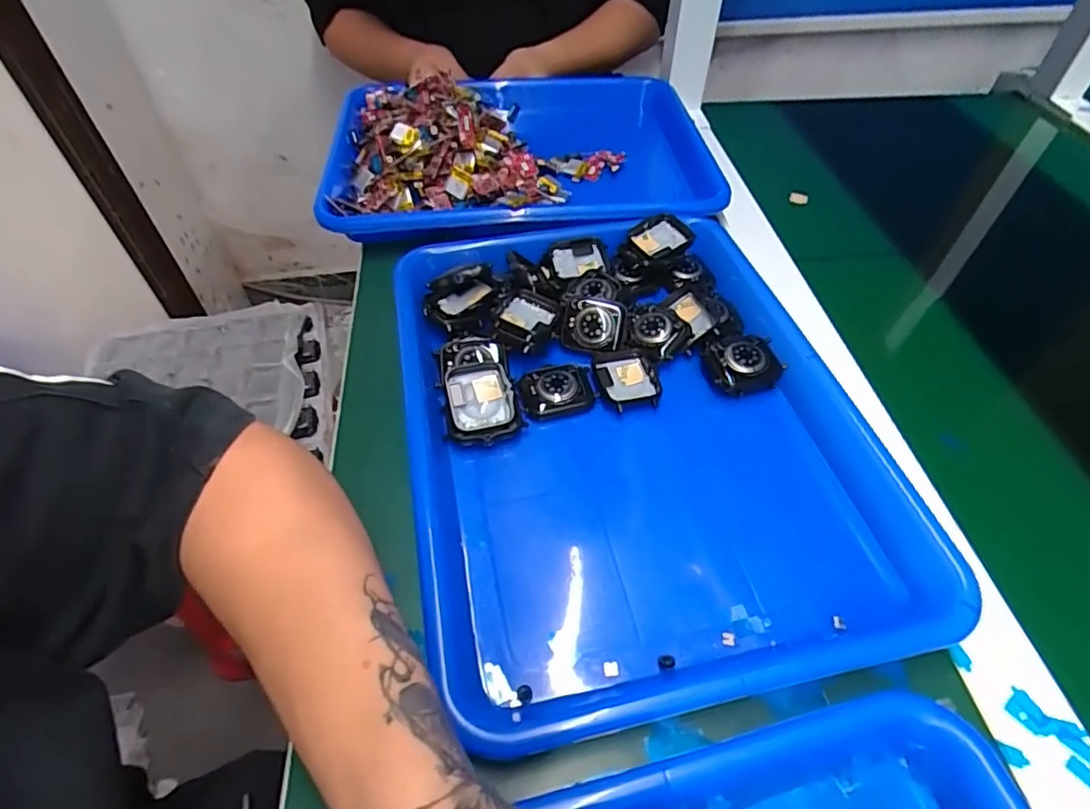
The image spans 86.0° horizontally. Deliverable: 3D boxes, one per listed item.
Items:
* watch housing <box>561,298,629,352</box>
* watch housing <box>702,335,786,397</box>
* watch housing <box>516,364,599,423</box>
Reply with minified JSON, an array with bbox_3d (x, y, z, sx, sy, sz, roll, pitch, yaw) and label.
[{"bbox_3d":[0.032,-0.053,0.385,0.042,0.012,0.035,3,91,6],"label":"watch housing"},{"bbox_3d":[0.124,-0.027,0.368,0.044,0.010,0.039,-12,71,4],"label":"watch housing"},{"bbox_3d":[0.007,-0.008,0.367,0.047,0.014,0.037,-13,52,-6],"label":"watch housing"}]

